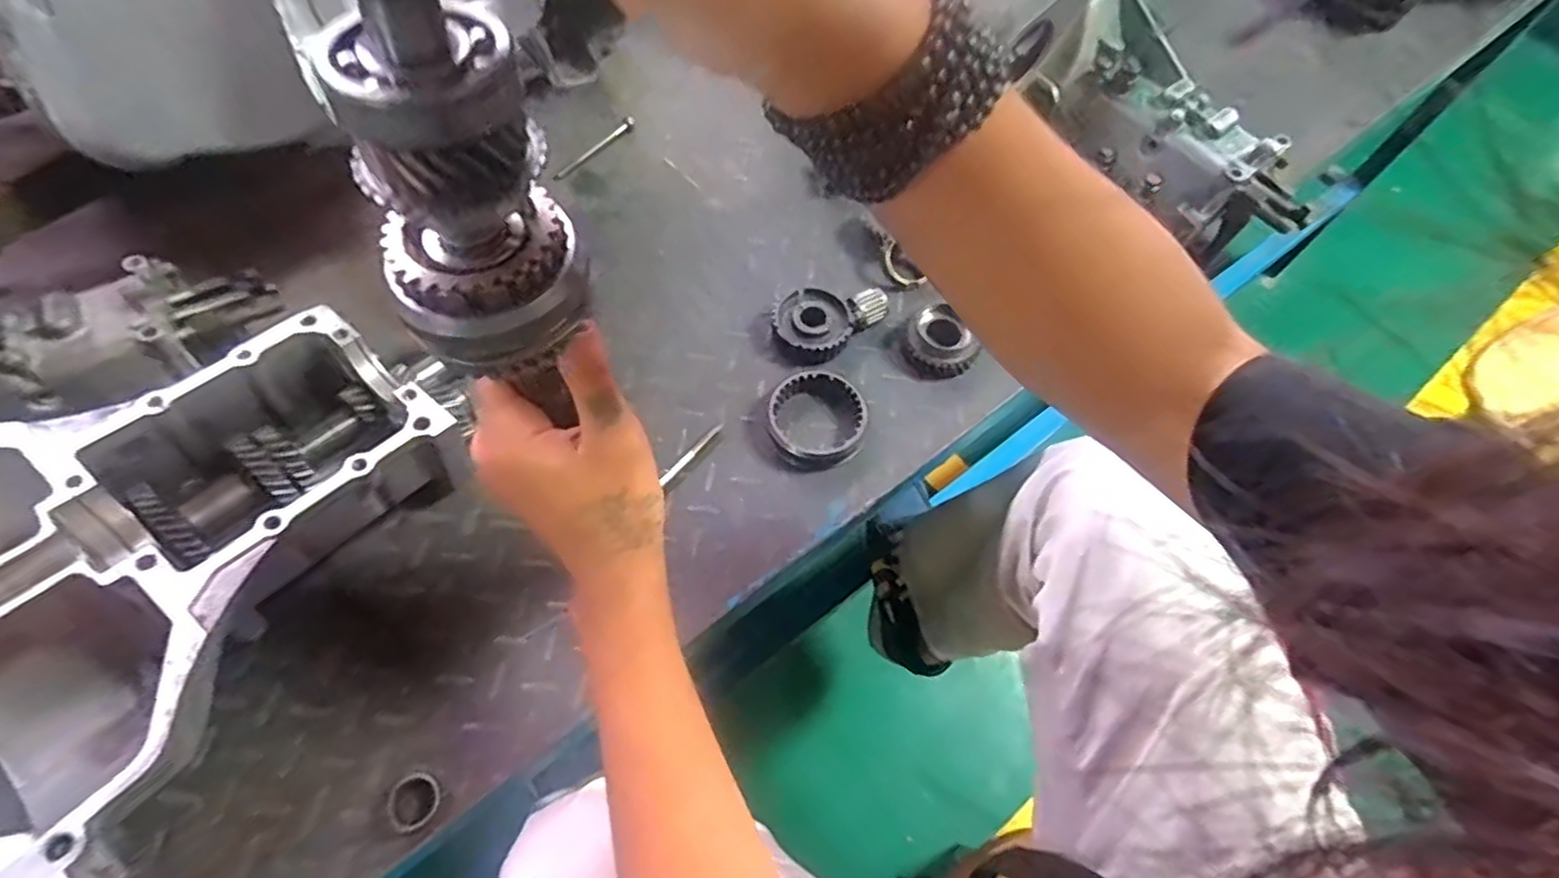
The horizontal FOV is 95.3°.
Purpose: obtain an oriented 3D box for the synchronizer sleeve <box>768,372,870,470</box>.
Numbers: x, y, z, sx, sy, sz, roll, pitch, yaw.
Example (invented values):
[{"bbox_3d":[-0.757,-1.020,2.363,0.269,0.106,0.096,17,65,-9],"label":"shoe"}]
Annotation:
[{"bbox_3d":[0.030,-0.016,0.578,0.079,0.026,0.078,-7,63,-6],"label":"synchronizer sleeve"}]

